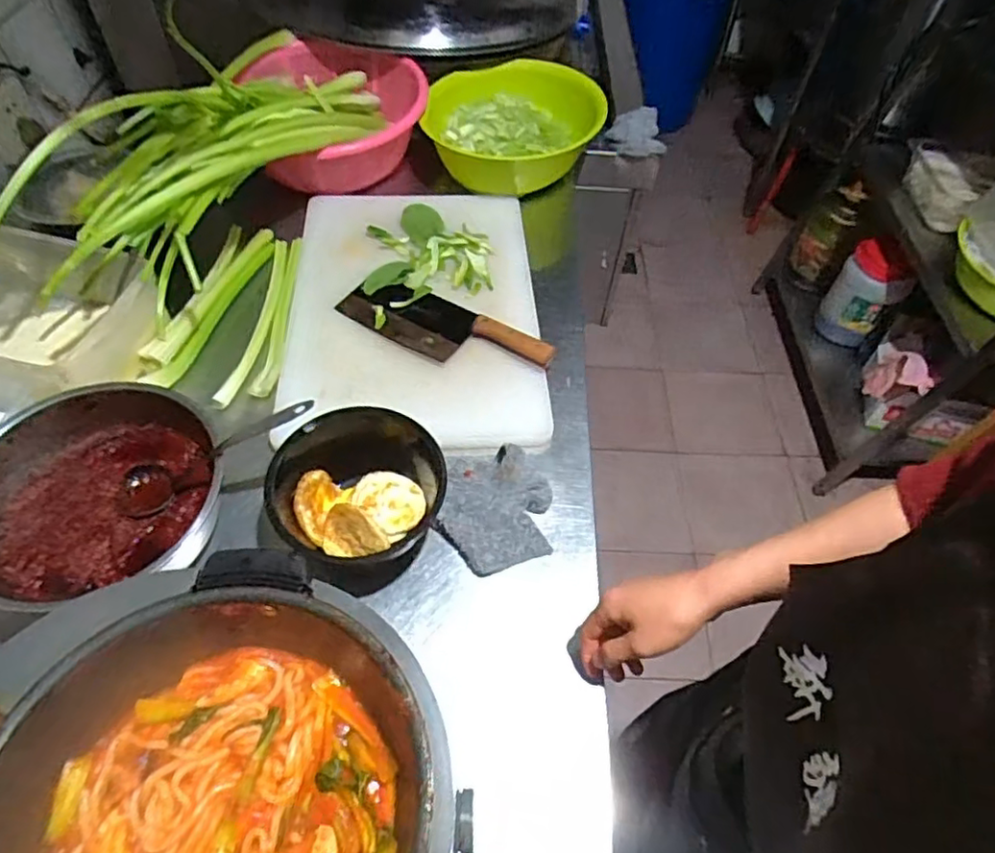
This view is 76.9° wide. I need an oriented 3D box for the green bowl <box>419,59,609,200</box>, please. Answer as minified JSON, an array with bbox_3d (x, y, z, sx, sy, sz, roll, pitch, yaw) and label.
[{"bbox_3d":[0.027,-0.491,1.021,0.282,0.094,0.271,0,54,-2],"label":"green bowl"}]

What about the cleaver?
[{"bbox_3d":[-0.071,-0.128,0.799,0.282,0.023,0.092,28,58,17],"label":"cleaver"}]

